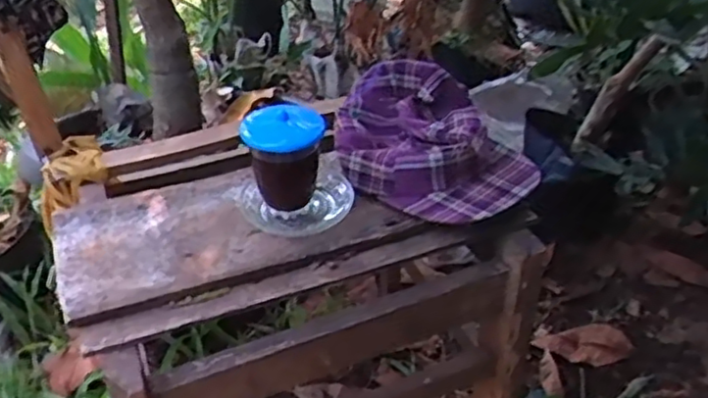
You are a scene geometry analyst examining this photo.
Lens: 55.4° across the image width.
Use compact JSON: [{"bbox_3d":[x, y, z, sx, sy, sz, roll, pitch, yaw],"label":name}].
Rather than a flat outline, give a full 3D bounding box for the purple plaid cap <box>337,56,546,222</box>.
[{"bbox_3d":[0.083,-0.070,0.760,0.233,0.076,0.186,21,42,29],"label":"purple plaid cap"}]

